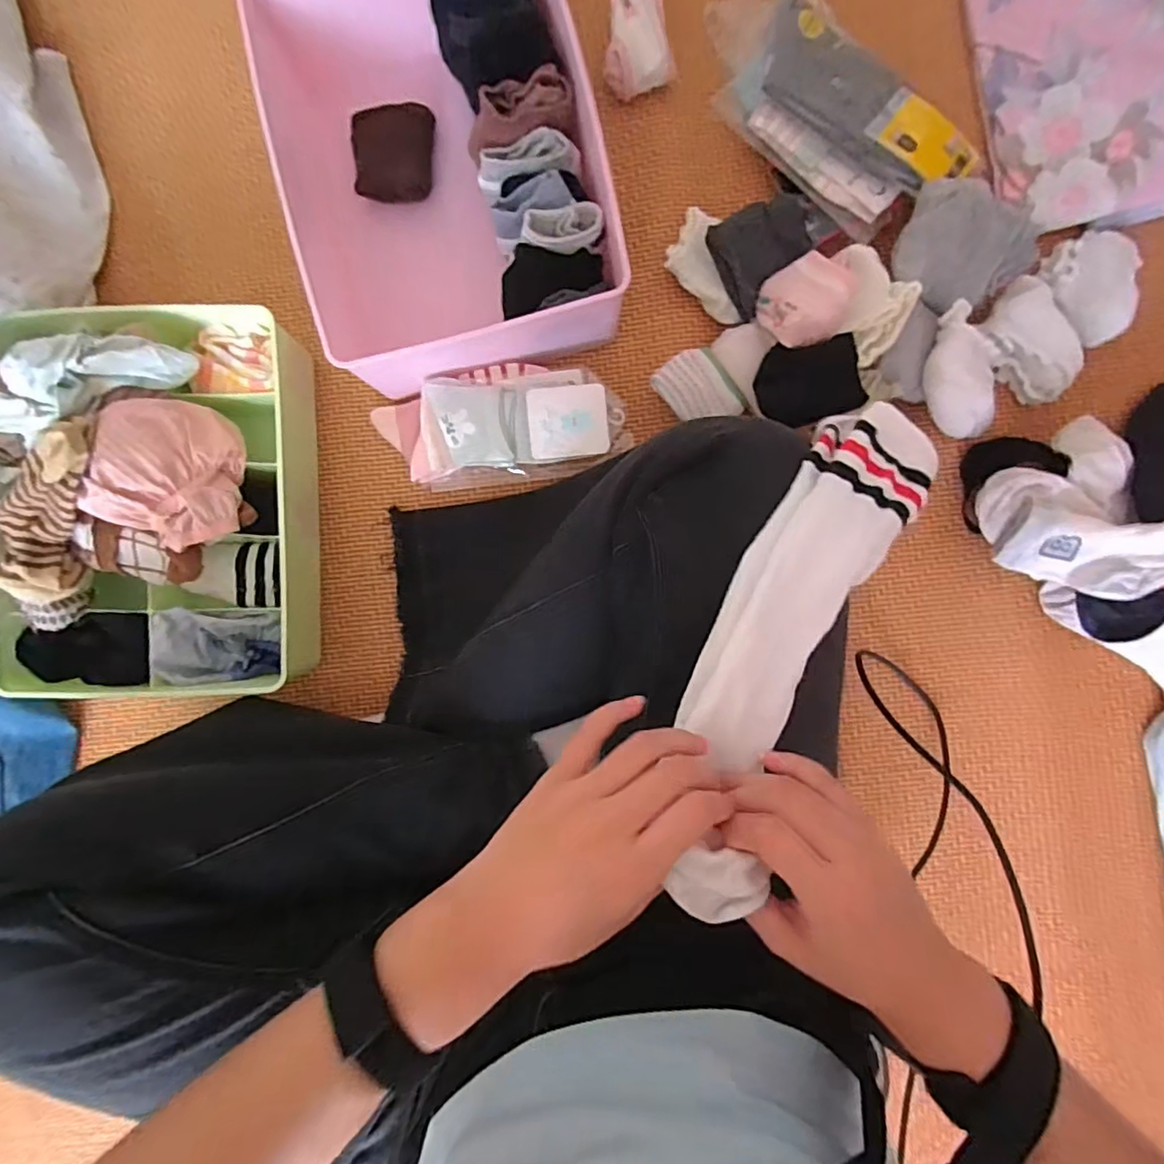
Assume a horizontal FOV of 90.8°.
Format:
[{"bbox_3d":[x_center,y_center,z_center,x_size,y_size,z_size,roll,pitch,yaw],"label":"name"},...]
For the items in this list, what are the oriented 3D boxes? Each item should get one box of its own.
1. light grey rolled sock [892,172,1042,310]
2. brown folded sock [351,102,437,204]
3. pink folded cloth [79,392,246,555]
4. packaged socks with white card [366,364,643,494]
[{"bbox_3d":[0.298,-0.263,0.465,0.100,0.058,0.073,41,96,3],"label":"light grey rolled sock"},{"bbox_3d":[-0.171,-0.385,0.516,0.066,0.031,0.082,0,93,5],"label":"brown folded sock"},{"bbox_3d":[-0.326,-0.087,0.454,0.100,0.023,0.115,10,74,-29],"label":"pink folded cloth"},{"bbox_3d":[-0.076,-0.137,0.506,0.224,0.038,0.101,-10,92,7],"label":"packaged socks with white card"}]

